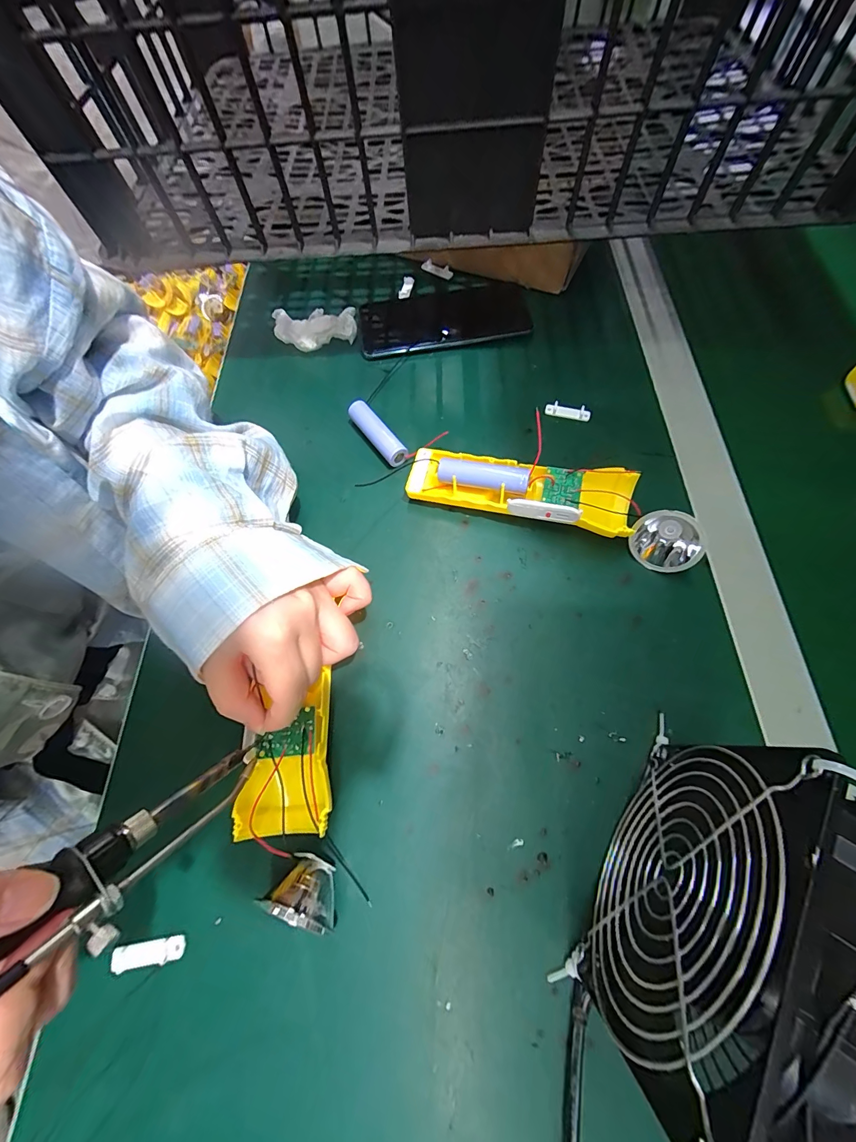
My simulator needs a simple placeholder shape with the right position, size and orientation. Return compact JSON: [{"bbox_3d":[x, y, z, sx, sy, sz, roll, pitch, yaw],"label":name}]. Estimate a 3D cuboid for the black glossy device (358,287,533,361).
[{"bbox_3d":[0.015,-0.247,0.382,0.163,0.009,0.085,-8,67,0],"label":"black glossy device"}]

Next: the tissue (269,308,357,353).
[{"bbox_3d":[-0.111,-0.232,0.375,0.081,0.029,0.048,-1,67,3],"label":"tissue"}]

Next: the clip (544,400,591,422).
[{"bbox_3d":[0.119,-0.136,0.335,0.037,0.007,0.008,16,69,9],"label":"clip"}]

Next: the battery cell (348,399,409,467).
[{"bbox_3d":[-0.041,-0.113,0.326,0.016,0.019,0.066,-37,70,-12],"label":"battery cell"}]

